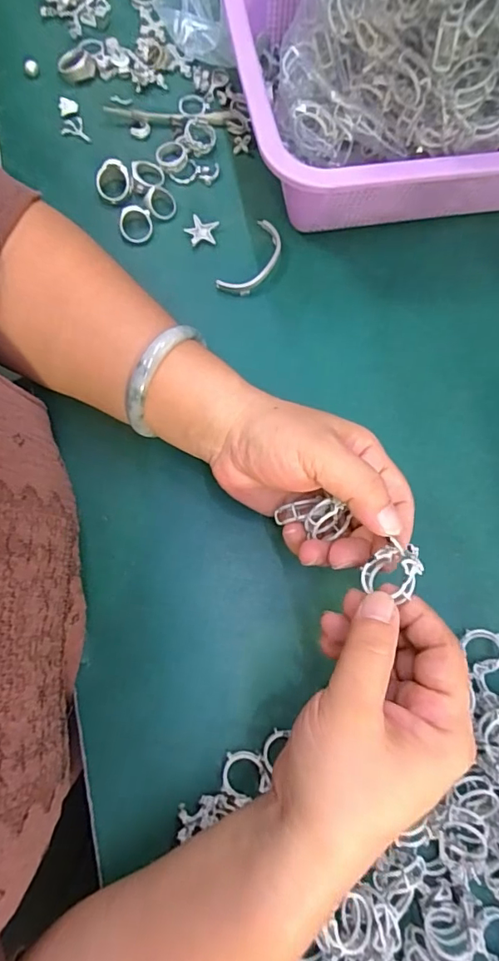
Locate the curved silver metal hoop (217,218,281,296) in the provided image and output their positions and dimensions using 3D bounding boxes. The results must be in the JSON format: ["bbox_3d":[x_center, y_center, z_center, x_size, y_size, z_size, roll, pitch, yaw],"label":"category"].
[{"bbox_3d":[0.003,-0.159,0.355,0.026,0.009,0.065,31,78,4],"label":"curved silver metal hoop"}]

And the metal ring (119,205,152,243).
[{"bbox_3d":[-0.082,-0.185,0.355,0.022,0.009,0.024,1,78,-3],"label":"metal ring"}]

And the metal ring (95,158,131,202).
[{"bbox_3d":[-0.099,-0.219,0.361,0.027,0.009,0.027,-2,108,-6],"label":"metal ring"}]

